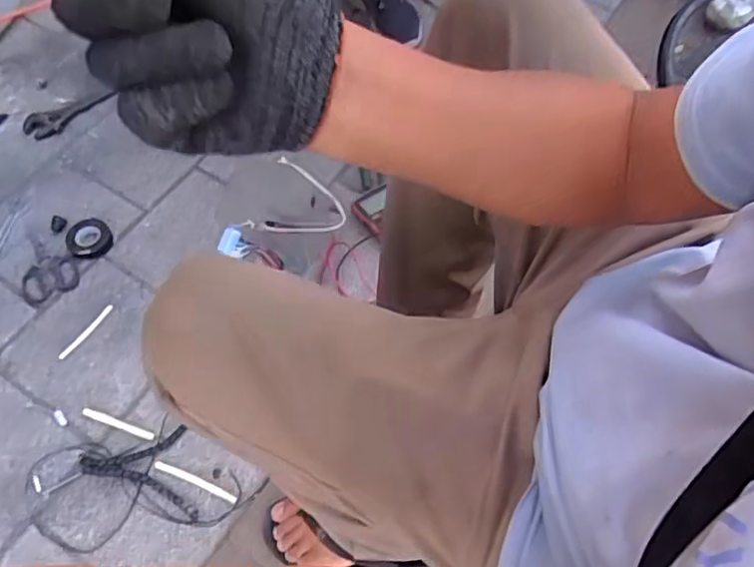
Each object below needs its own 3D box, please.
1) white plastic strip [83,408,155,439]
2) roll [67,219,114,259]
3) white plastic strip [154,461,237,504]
[{"bbox_3d":[-0.405,0.218,0.981,0.125,0.004,0.013,17,62,10],"label":"white plastic strip"},{"bbox_3d":[-0.523,-0.082,1.141,0.077,0.021,0.074,0,60,0],"label":"roll"},{"bbox_3d":[-0.271,0.296,0.936,0.139,0.004,0.012,19,71,11],"label":"white plastic strip"}]

